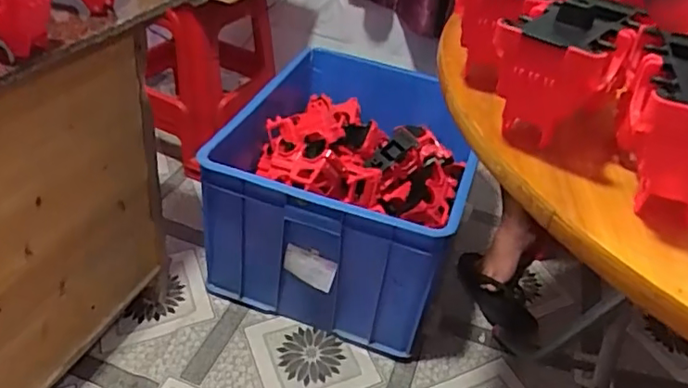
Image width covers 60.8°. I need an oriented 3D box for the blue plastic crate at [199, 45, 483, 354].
[{"bbox_3d":[-0.011,-0.010,1.324,0.514,0.360,0.582,11,35,5],"label":"blue plastic crate"}]

